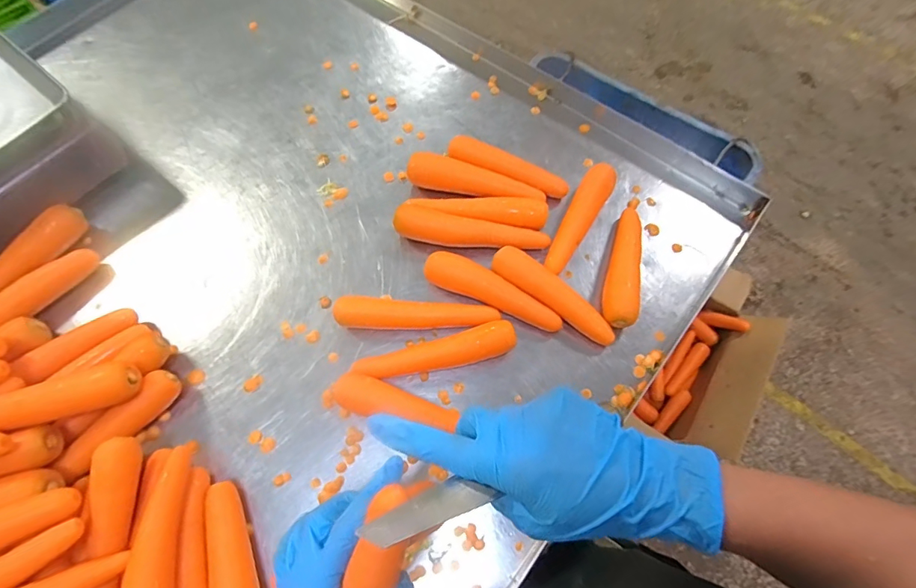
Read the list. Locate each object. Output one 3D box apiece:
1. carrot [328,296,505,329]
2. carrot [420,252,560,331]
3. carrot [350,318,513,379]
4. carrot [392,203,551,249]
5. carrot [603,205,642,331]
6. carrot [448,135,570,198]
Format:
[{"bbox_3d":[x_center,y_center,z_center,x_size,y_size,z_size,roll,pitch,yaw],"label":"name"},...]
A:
[{"bbox_3d":[-0.051,0.029,0.556,0.196,0.034,0.036,3,68,2],"label":"carrot"},{"bbox_3d":[0.044,-0.006,0.566,0.185,0.040,0.048,22,70,10],"label":"carrot"},{"bbox_3d":[-0.022,0.076,0.539,0.187,0.038,0.041,-18,69,-6],"label":"carrot"},{"bbox_3d":[0.017,-0.080,0.596,0.201,0.035,0.043,11,68,5],"label":"carrot"},{"bbox_3d":[0.213,-0.041,0.572,0.042,0.042,0.176,12,69,6],"label":"carrot"},{"bbox_3d":[0.071,-0.178,0.634,0.175,0.039,0.029,21,70,9],"label":"carrot"}]

